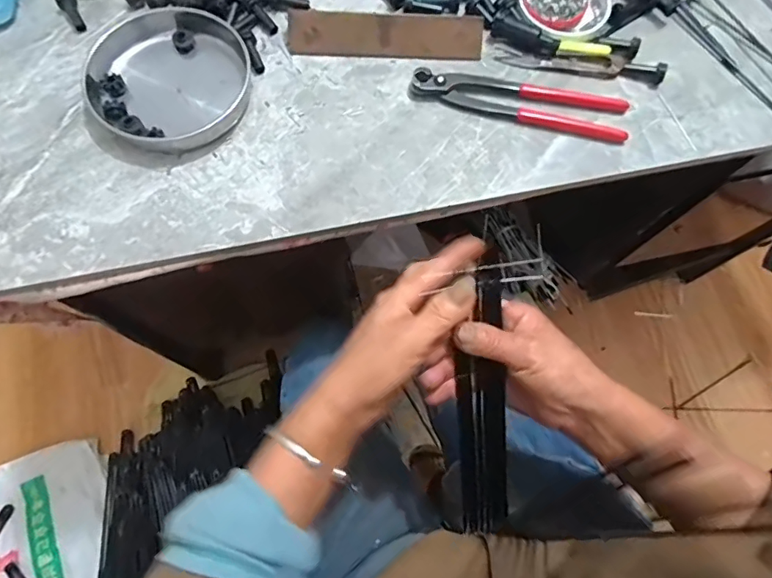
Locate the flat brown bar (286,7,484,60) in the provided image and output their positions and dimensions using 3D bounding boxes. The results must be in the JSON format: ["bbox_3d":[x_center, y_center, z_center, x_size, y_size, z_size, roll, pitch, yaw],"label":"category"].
[{"bbox_3d":[-0.001,-0.237,0.469,0.179,0.037,0.010,2,30,-1],"label":"flat brown bar"}]

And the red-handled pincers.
[{"bbox_3d":[0.121,-0.172,0.456,0.192,0.014,0.042,12,71,3],"label":"red-handled pincers"}]

